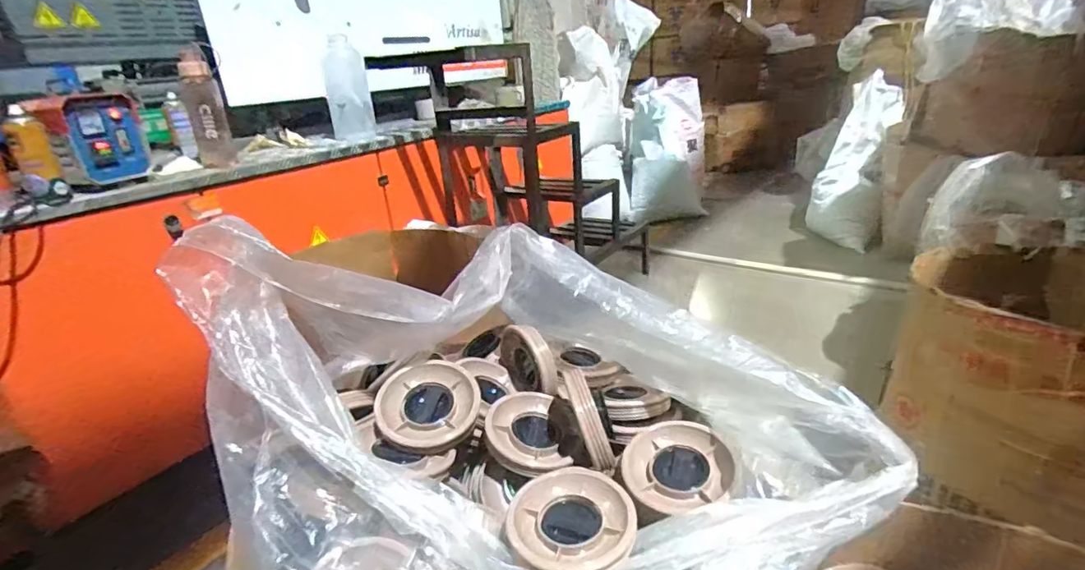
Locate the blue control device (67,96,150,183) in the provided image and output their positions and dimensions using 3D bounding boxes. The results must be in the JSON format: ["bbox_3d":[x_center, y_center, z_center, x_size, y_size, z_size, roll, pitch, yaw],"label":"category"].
[{"bbox_3d":[-0.878,-0.297,1.106,0.043,0.171,0.125,16,23,20],"label":"blue control device"}]

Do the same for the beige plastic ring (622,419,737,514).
[{"bbox_3d":[0.150,0.202,0.605,0.117,0.027,0.100,0,48,5],"label":"beige plastic ring"}]

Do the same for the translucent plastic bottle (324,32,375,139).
[{"bbox_3d":[-0.602,-0.596,1.681,0.126,0.293,0.108,-9,23,-9],"label":"translucent plastic bottle"}]

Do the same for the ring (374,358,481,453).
[{"bbox_3d":[-0.142,0.147,0.671,0.121,0.020,0.120,4,51,-5],"label":"ring"}]

